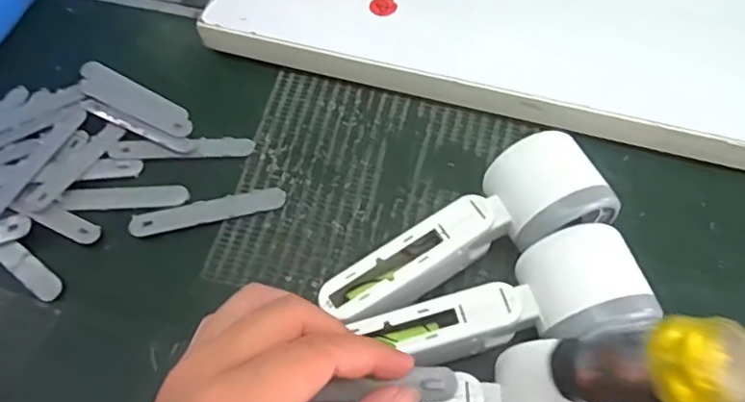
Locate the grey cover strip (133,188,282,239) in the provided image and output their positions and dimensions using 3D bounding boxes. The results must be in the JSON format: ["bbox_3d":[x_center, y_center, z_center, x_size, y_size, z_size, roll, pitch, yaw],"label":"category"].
[{"bbox_3d":[-0.103,0.006,0.383,0.094,0.005,0.015,-13,62,-4],"label":"grey cover strip"}]

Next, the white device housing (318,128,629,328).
[{"bbox_3d":[0.048,0.017,0.338,0.159,0.057,0.055,-20,62,-7],"label":"white device housing"}]

